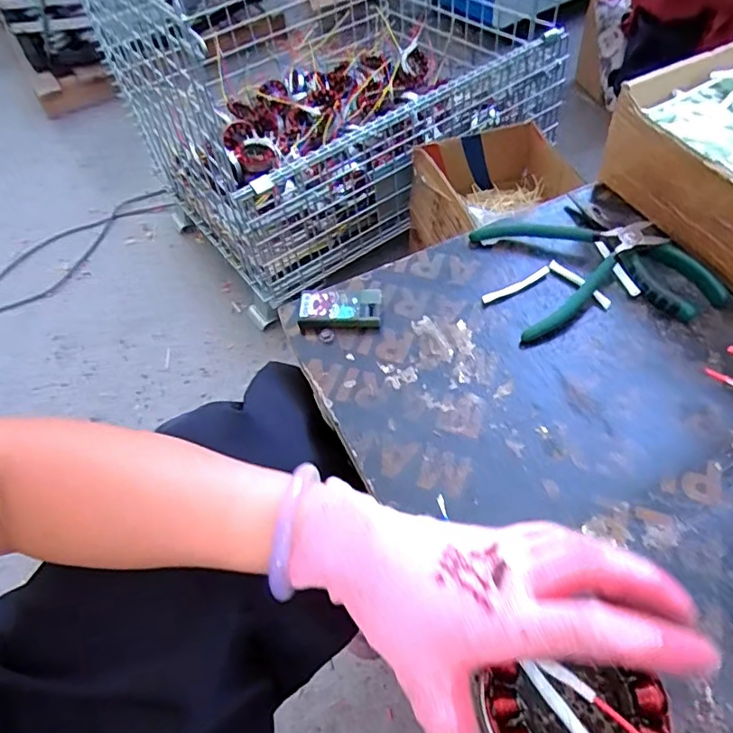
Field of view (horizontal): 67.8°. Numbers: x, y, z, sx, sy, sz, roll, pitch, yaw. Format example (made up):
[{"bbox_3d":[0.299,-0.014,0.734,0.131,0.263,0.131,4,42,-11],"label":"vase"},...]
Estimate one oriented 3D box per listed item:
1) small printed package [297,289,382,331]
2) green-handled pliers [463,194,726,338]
[{"bbox_3d":[-0.022,-0.048,0.453,0.067,0.016,0.039,-1,53,4],"label":"small printed package"},{"bbox_3d":[0.188,-0.093,0.458,0.163,0.030,0.145,-10,53,-3],"label":"green-handled pliers"}]

